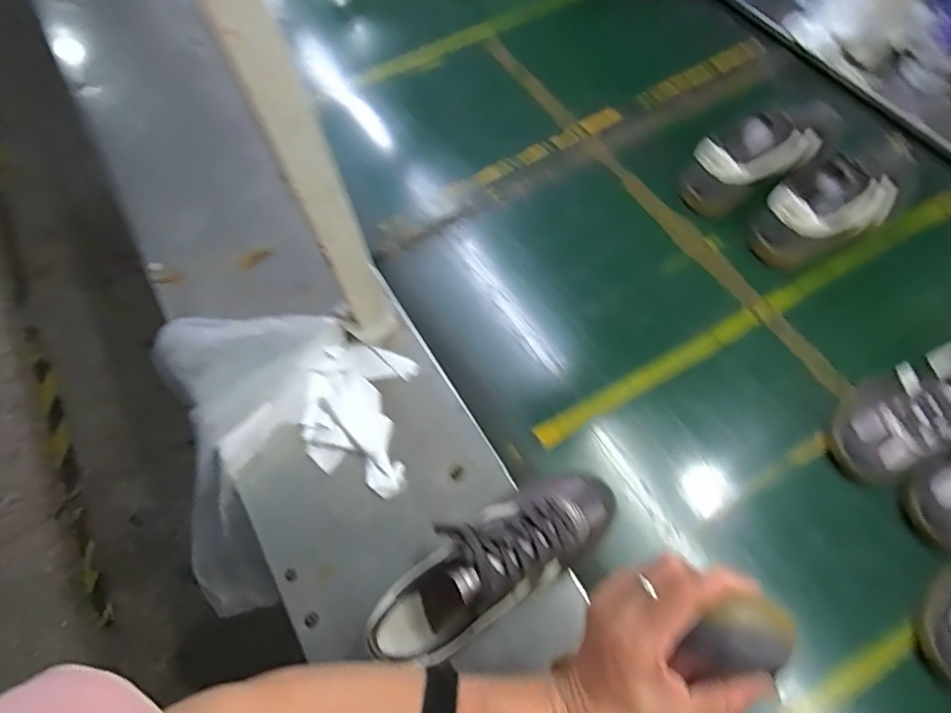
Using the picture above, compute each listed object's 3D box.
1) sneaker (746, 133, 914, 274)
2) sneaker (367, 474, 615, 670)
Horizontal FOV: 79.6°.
[{"bbox_3d":[0.492,-0.220,0.755,0.266,0.093,0.103,-35,65,-13],"label":"sneaker"},{"bbox_3d":[0.021,0.191,0.542,0.254,0.100,0.089,-30,64,-11],"label":"sneaker"}]

